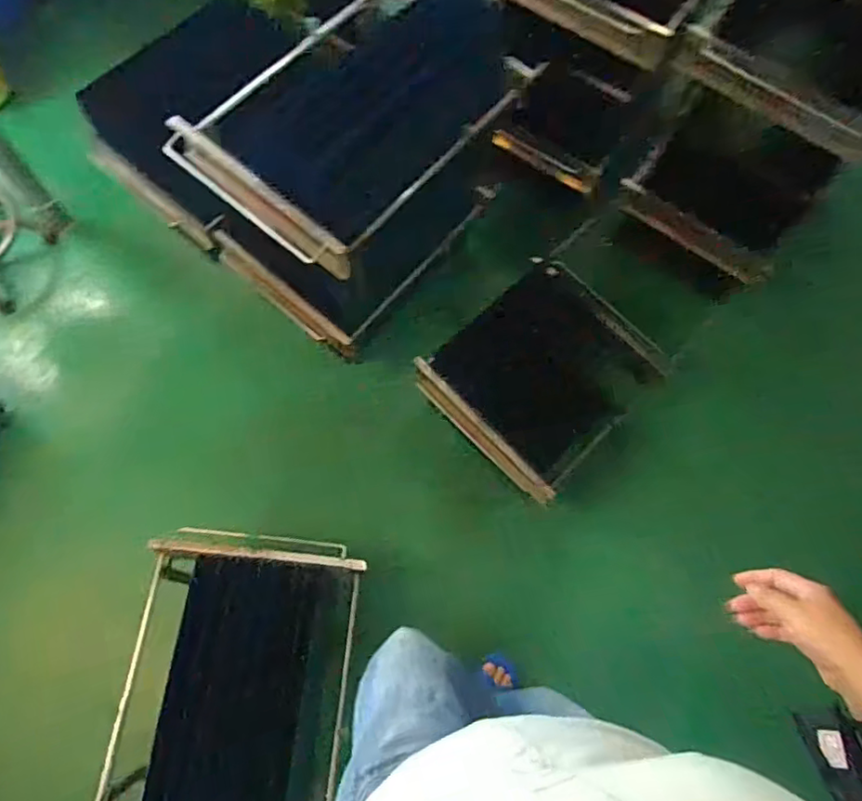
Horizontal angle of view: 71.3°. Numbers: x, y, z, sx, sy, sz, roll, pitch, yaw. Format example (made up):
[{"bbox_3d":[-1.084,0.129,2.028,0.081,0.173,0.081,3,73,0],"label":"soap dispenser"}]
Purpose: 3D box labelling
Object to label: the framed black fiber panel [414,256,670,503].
[{"bbox_3d":[0.272,-0.069,1.513,0.425,0.151,0.492,45,86,3],"label":"framed black fiber panel"}]

